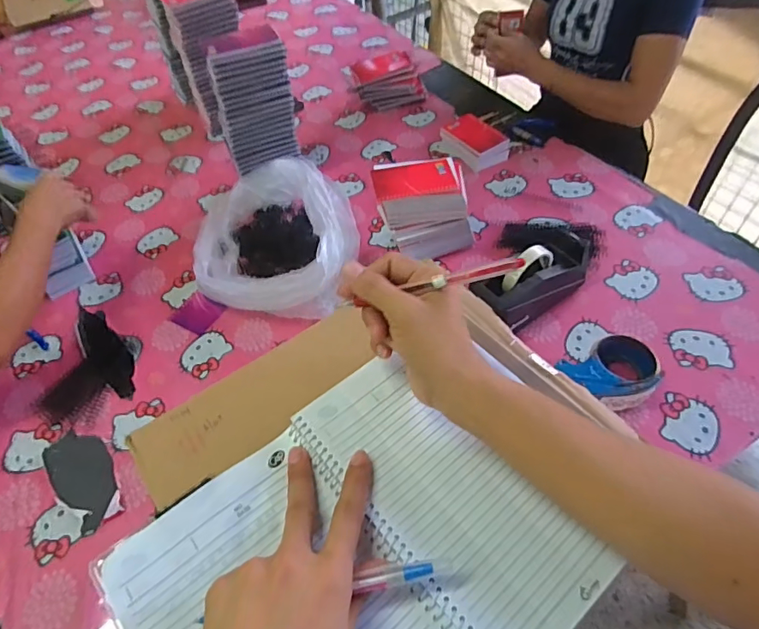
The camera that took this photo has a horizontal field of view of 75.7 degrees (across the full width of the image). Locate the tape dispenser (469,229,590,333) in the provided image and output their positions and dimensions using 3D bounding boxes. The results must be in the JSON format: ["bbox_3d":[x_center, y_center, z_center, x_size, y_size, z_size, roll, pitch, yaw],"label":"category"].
[{"bbox_3d":[0.237,-0.058,0.752,0.213,0.112,0.079,-35,57,-20],"label":"tape dispenser"}]

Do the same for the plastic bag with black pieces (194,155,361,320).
[{"bbox_3d":[-0.182,-0.150,0.874,0.298,0.138,0.325,6,51,10],"label":"plastic bag with black pieces"}]

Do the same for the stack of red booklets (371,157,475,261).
[{"bbox_3d":[0.076,-0.176,0.842,0.159,0.148,0.090,-10,52,-2],"label":"stack of red booklets"}]

